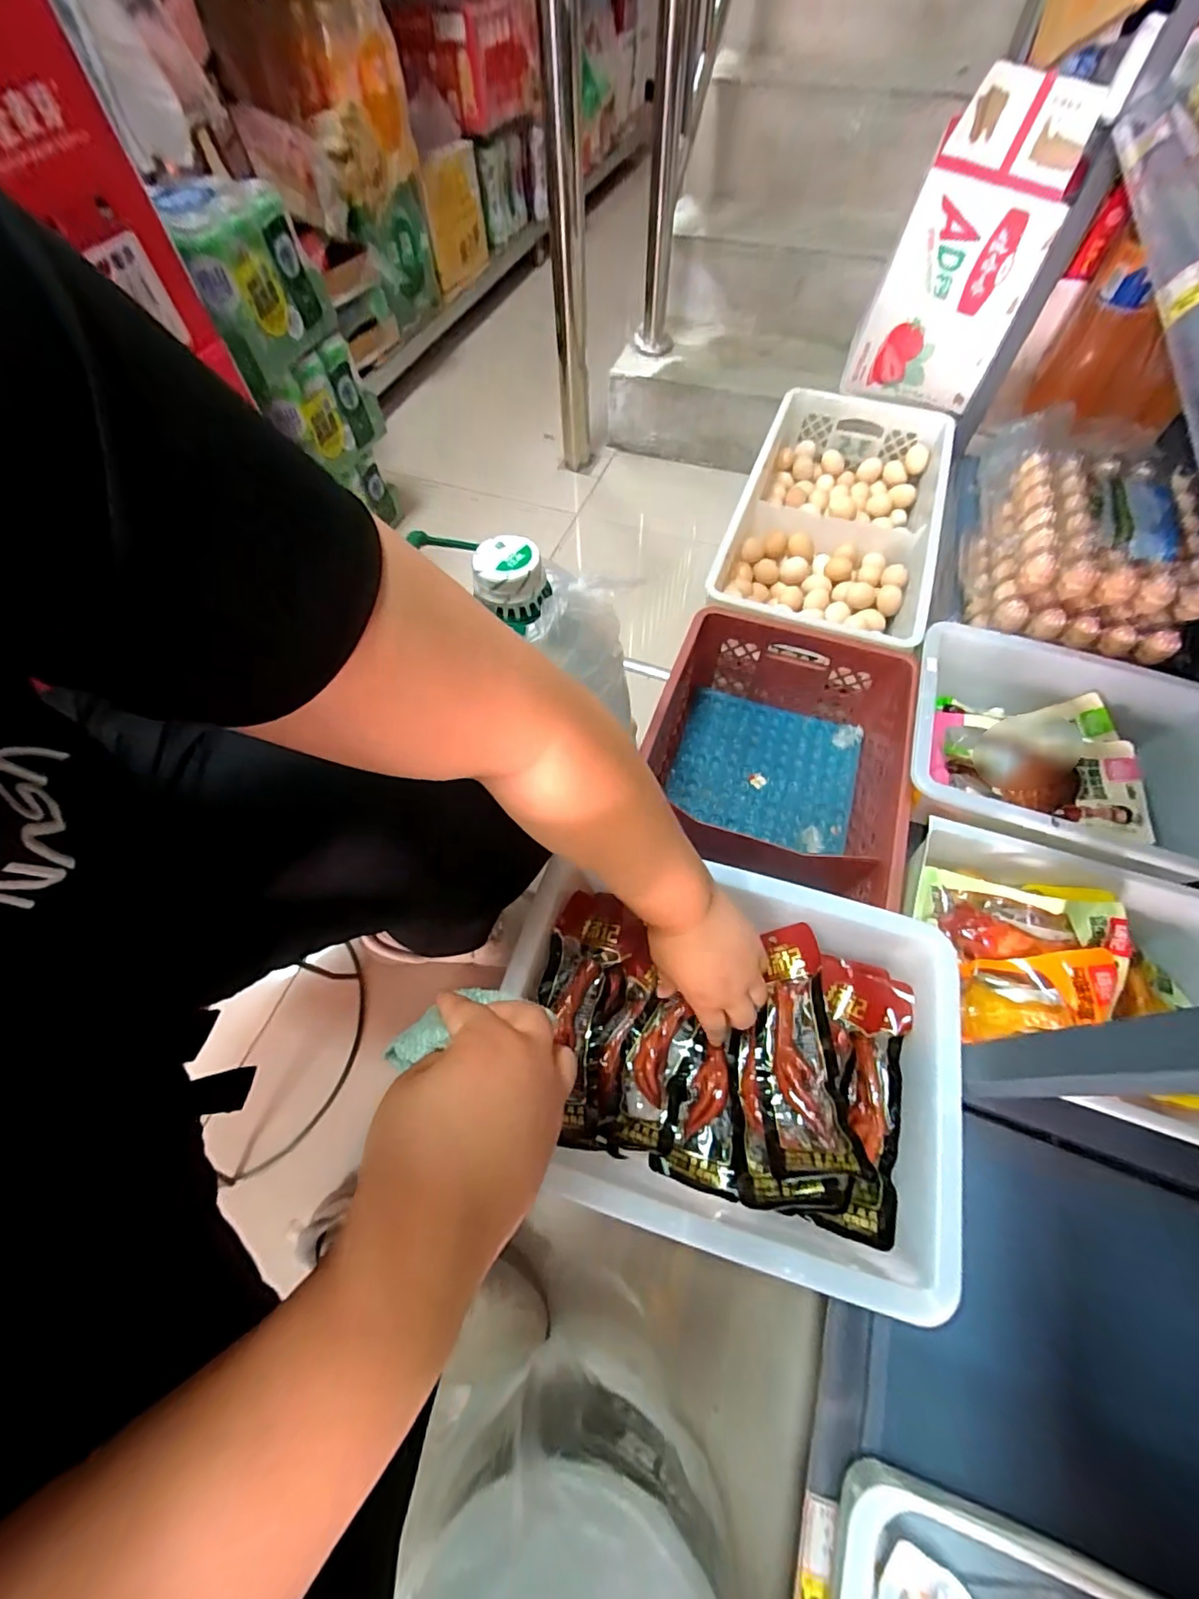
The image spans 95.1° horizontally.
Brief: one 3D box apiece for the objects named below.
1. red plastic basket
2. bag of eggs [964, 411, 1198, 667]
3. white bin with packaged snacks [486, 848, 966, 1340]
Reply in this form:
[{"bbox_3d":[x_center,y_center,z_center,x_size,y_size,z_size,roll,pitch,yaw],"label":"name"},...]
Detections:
[{"bbox_3d":[0.250,-0.058,0.812,0.322,0.196,0.375,14,63,8],"label":"red plastic basket"},{"bbox_3d":[0.685,-0.342,0.781,0.219,0.151,0.277,12,62,7],"label":"bag of eggs"},{"bbox_3d":[0.119,0.213,0.477,0.341,0.090,0.275,13,63,8],"label":"white bin with packaged snacks"}]

